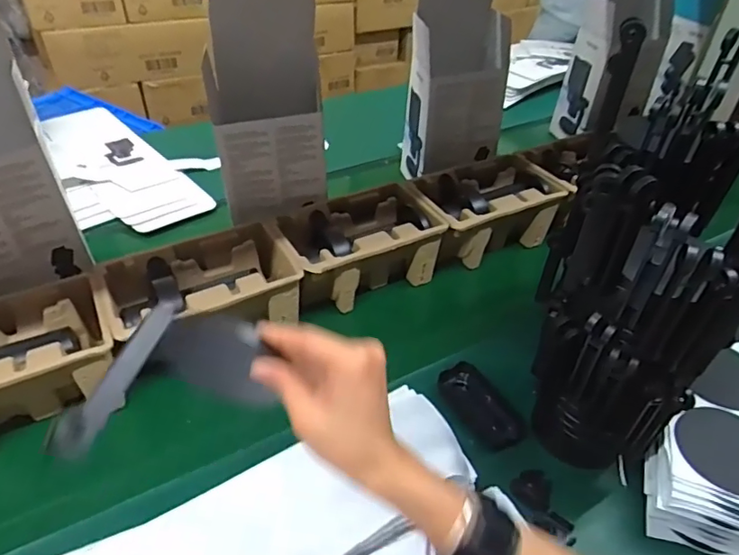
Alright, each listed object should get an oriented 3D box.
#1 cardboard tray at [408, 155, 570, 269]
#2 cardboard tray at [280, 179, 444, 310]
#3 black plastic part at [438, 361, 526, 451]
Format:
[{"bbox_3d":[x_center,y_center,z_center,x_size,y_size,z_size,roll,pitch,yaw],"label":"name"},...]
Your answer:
[{"bbox_3d":[0.178,-0.102,0.847,0.225,0.103,0.137,-17,44,-25],"label":"cardboard tray"},{"bbox_3d":[-0.021,-0.042,0.765,0.226,0.099,0.142,-18,45,-26],"label":"cardboard tray"},{"bbox_3d":[0.130,0.146,0.608,0.053,0.019,0.111,-20,45,-27],"label":"black plastic part"}]

